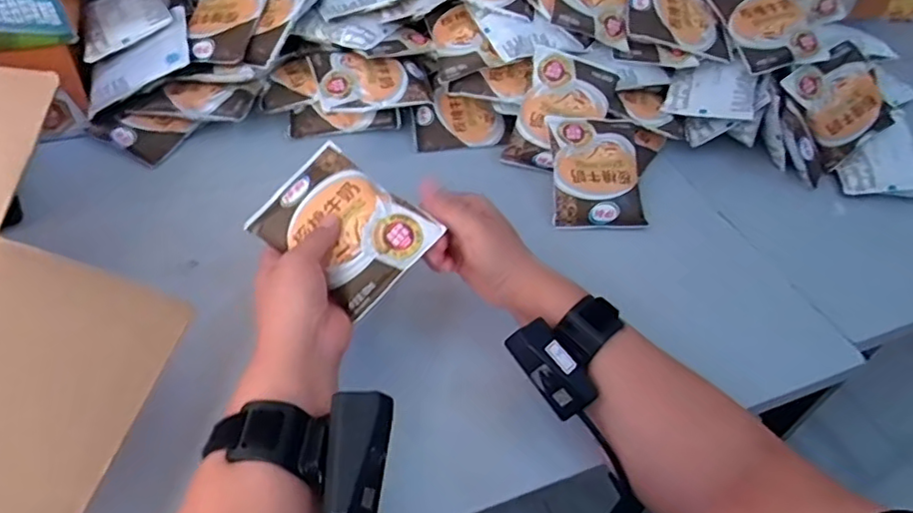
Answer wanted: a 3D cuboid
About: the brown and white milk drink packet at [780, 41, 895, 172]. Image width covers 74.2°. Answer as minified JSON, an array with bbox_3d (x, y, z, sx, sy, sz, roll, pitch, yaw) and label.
[{"bbox_3d":[0.442,-0.176,0.690,0.087,0.117,0.022,-35,8,10],"label":"brown and white milk drink packet"}]

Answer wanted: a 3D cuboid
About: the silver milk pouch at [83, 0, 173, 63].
[{"bbox_3d":[-0.370,-0.269,0.669,0.092,0.016,0.114,-27,58,-7],"label":"silver milk pouch"}]

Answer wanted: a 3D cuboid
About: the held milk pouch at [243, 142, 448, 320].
[{"bbox_3d":[-0.091,-0.027,0.473,0.133,0.015,0.094,37,76,20],"label":"held milk pouch"}]

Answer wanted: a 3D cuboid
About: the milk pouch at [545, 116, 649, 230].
[{"bbox_3d":[0.149,-0.094,0.641,0.096,0.021,0.135,1,70,-4],"label":"milk pouch"}]

